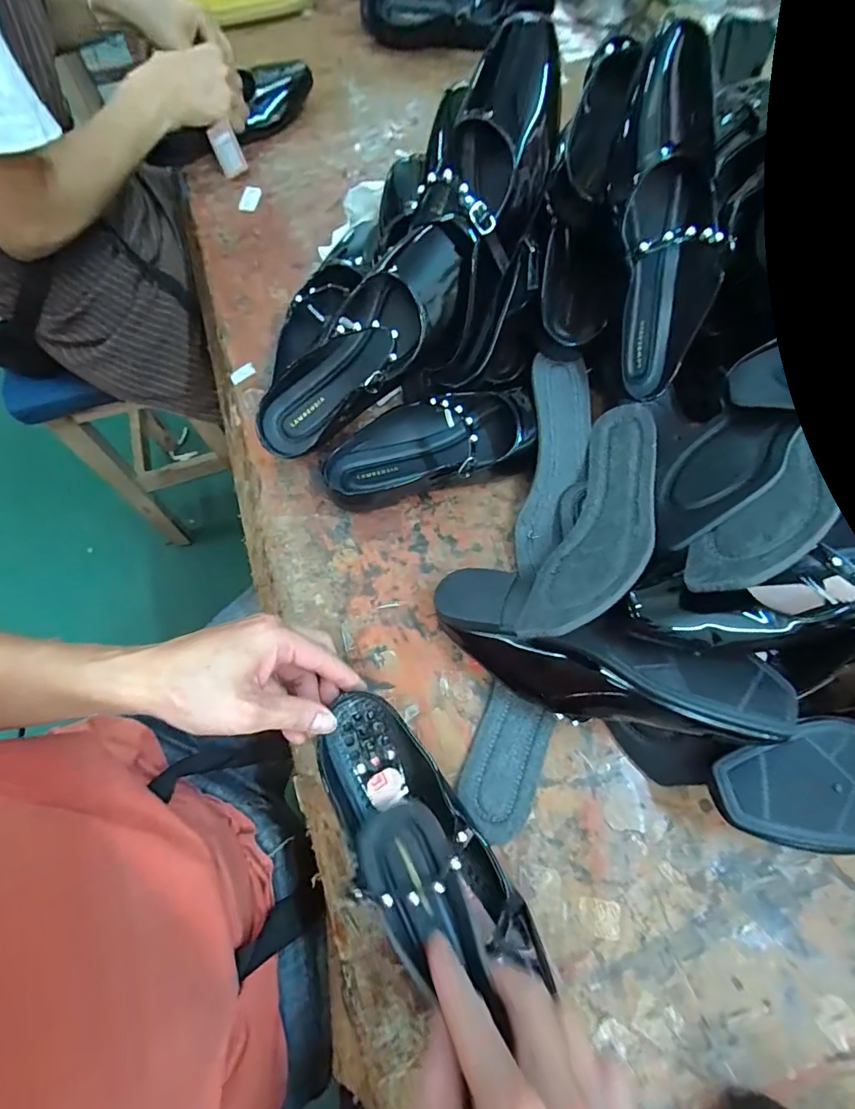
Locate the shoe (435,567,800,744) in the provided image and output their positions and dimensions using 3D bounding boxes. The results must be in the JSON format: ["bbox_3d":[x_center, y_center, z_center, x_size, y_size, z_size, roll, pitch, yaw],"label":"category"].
[{"bbox_3d":[0.113,0.069,0.339,0.240,0.059,0.083,15,68,24],"label":"shoe"}]

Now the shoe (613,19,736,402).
[{"bbox_3d":[0.191,-0.247,0.383,0.095,0.230,0.070,-16,28,-6],"label":"shoe"}]

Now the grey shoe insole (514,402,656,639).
[{"bbox_3d":[0.134,-0.030,0.366,0.059,0.070,0.231,24,70,9],"label":"grey shoe insole"}]

